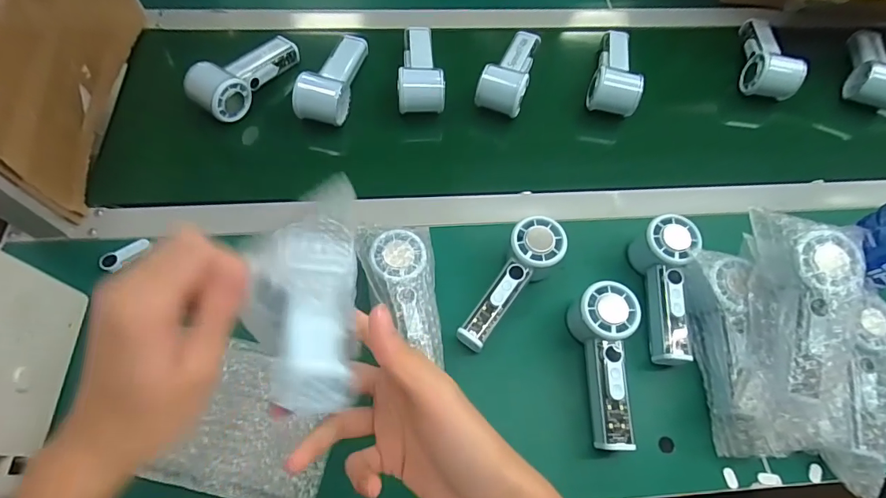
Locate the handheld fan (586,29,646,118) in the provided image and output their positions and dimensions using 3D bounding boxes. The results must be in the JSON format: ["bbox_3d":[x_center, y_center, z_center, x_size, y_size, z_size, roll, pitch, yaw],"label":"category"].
[{"bbox_3d":[0.250,-0.257,0.623,0.069,0.049,0.151,20,65,6],"label":"handheld fan"}]

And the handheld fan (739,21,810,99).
[{"bbox_3d":[0.477,-0.280,0.650,0.061,0.052,0.157,15,64,4],"label":"handheld fan"}]

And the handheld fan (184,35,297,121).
[{"bbox_3d":[-0.255,-0.232,0.577,0.062,0.049,0.156,37,68,14],"label":"handheld fan"}]

